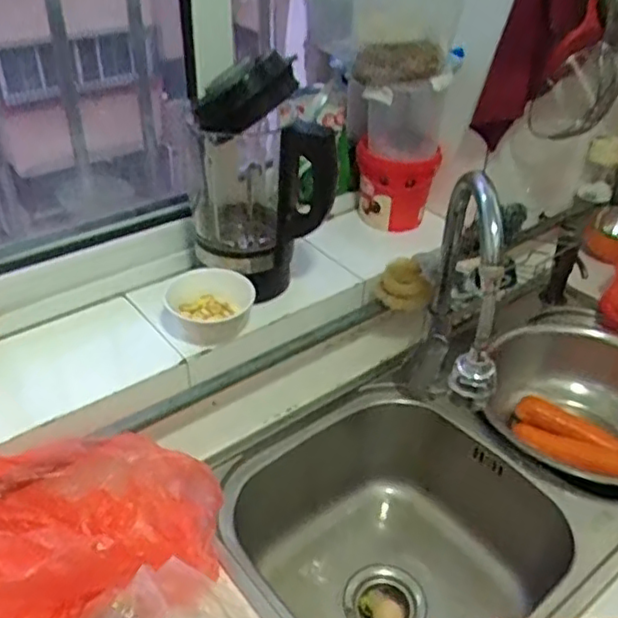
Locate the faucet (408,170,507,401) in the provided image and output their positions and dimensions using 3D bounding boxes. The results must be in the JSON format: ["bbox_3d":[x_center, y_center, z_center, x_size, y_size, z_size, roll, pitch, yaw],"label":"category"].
[{"bbox_3d":[0.176,0.008,0.773,0.076,0.317,0.202,4,36,3],"label":"faucet"}]

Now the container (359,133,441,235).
[{"bbox_3d":[0.135,-0.189,1.048,0.129,0.123,0.104,9,37,9],"label":"container"}]

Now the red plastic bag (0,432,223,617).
[{"bbox_3d":[-0.242,0.219,0.625,0.233,0.132,0.300,30,44,32],"label":"red plastic bag"}]

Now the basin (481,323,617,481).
[{"bbox_3d":[0.392,0.149,0.930,0.297,0.085,0.295,1,36,-1],"label":"basin"}]

